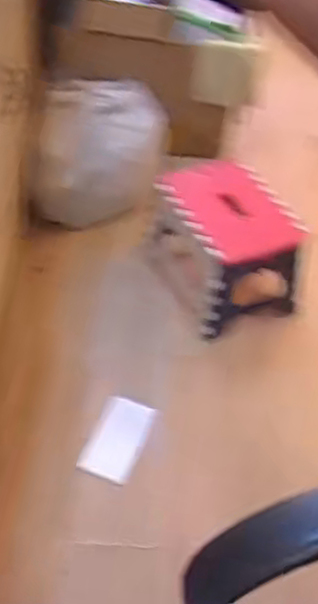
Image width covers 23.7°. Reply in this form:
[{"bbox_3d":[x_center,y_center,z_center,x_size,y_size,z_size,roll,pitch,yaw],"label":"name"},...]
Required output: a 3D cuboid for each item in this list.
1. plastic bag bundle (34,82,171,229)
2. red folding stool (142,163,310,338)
[{"bbox_3d":[-0.137,-0.330,1.683,0.283,0.234,0.230,5,44,-2],"label":"plastic bag bundle"},{"bbox_3d":[0.130,-0.114,1.554,0.223,0.225,0.290,-18,49,-24],"label":"red folding stool"}]

